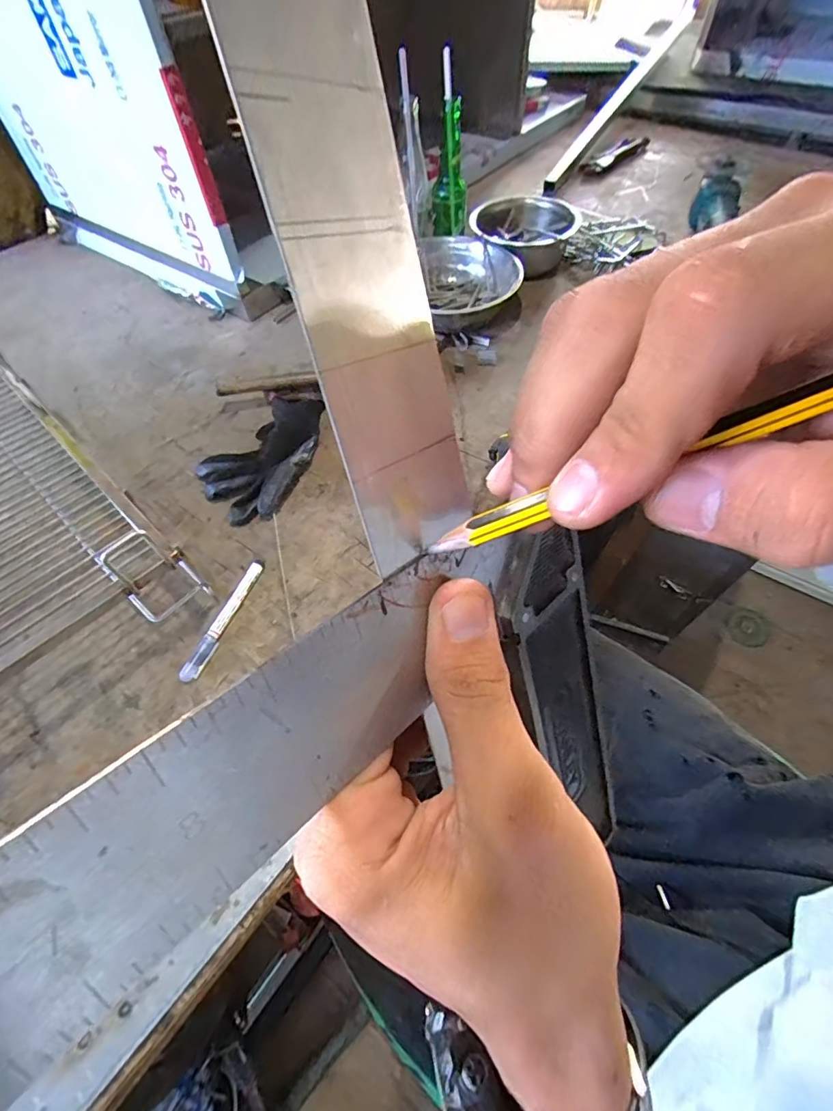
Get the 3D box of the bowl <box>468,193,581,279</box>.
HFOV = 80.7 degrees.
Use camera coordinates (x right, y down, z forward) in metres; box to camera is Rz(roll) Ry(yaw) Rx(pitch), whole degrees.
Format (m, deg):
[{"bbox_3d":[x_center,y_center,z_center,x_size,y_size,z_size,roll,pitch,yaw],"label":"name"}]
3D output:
[{"bbox_3d":[0.187,-0.549,0.843,0.180,0.056,0.177,-1,56,2],"label":"bowl"}]

